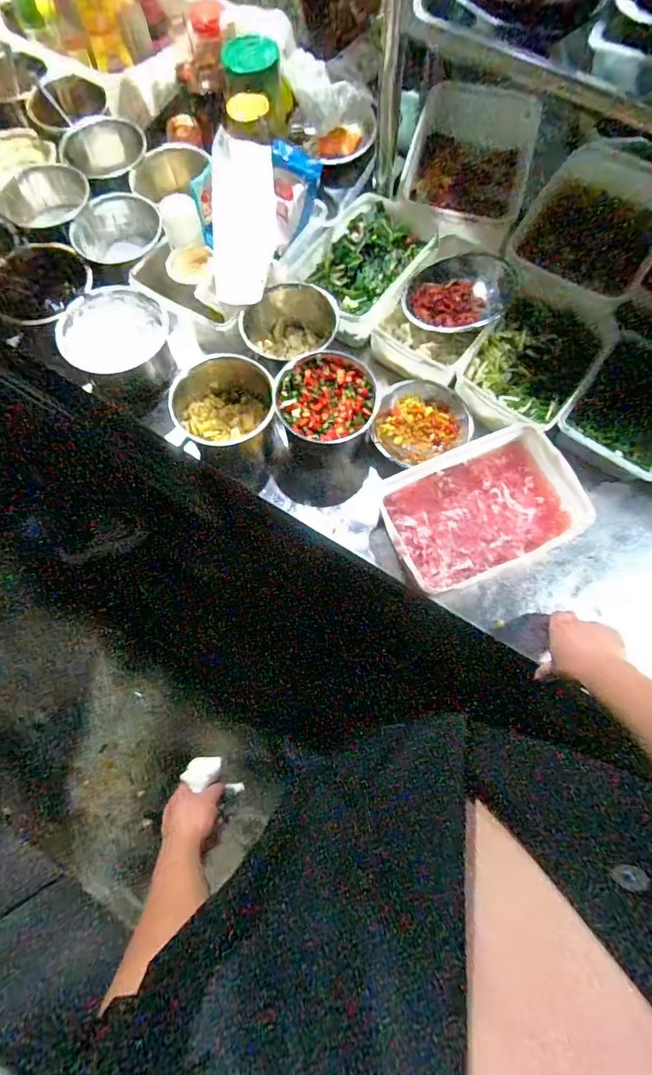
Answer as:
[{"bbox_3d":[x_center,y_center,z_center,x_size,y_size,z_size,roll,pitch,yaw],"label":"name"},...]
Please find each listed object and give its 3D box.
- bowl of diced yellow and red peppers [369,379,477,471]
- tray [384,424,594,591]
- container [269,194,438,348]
[{"bbox_3d":[0.156,-0.195,0.808,0.163,0.053,0.151,-30,74,-9],"label":"bowl of diced yellow and red peppers"},{"bbox_3d":[0.237,-0.043,0.748,0.300,0.075,0.210,-20,73,-6],"label":"tray"},{"bbox_3d":[0.073,-0.503,0.886,0.216,0.072,0.284,41,77,12],"label":"container"}]

